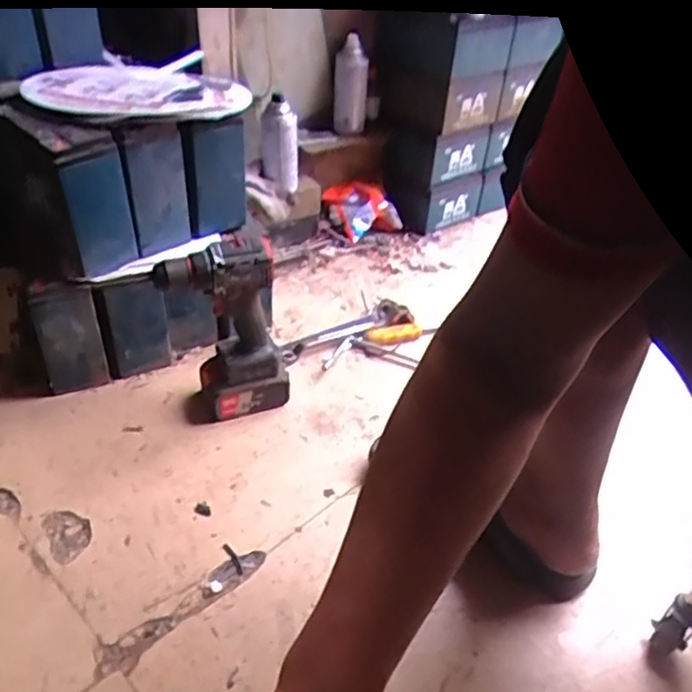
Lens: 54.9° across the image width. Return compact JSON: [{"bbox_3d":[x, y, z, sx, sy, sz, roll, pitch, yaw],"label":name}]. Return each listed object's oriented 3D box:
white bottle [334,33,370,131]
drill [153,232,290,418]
[{"bbox_3d":[0.008,-0.482,1.273,0.060,0.146,0.055,13,39,10],"label":"white bottle"},{"bbox_3d":[-0.152,-0.019,0.853,0.154,0.248,0.066,-9,40,-17],"label":"drill"}]

